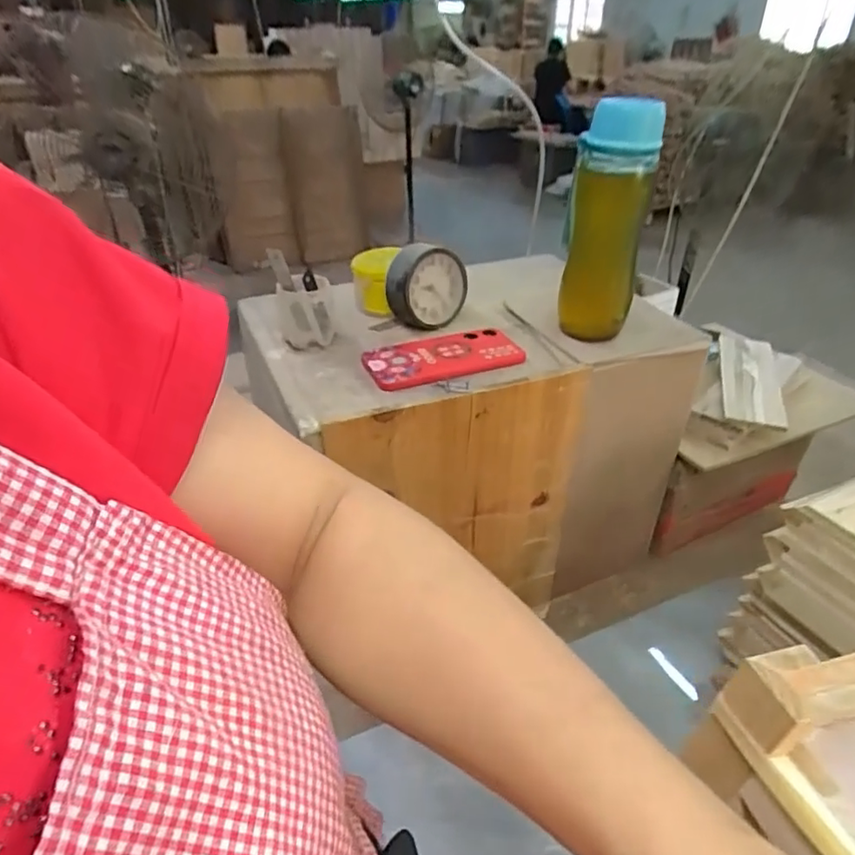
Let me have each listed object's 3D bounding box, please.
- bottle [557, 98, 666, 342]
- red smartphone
[{"bbox_3d":[0.189,-0.214,0.621,0.075,0.229,0.063,6,35,10],"label":"bottle"},{"bbox_3d":[0.017,-0.076,0.616,0.162,0.010,0.069,-13,36,-18],"label":"red smartphone"}]

